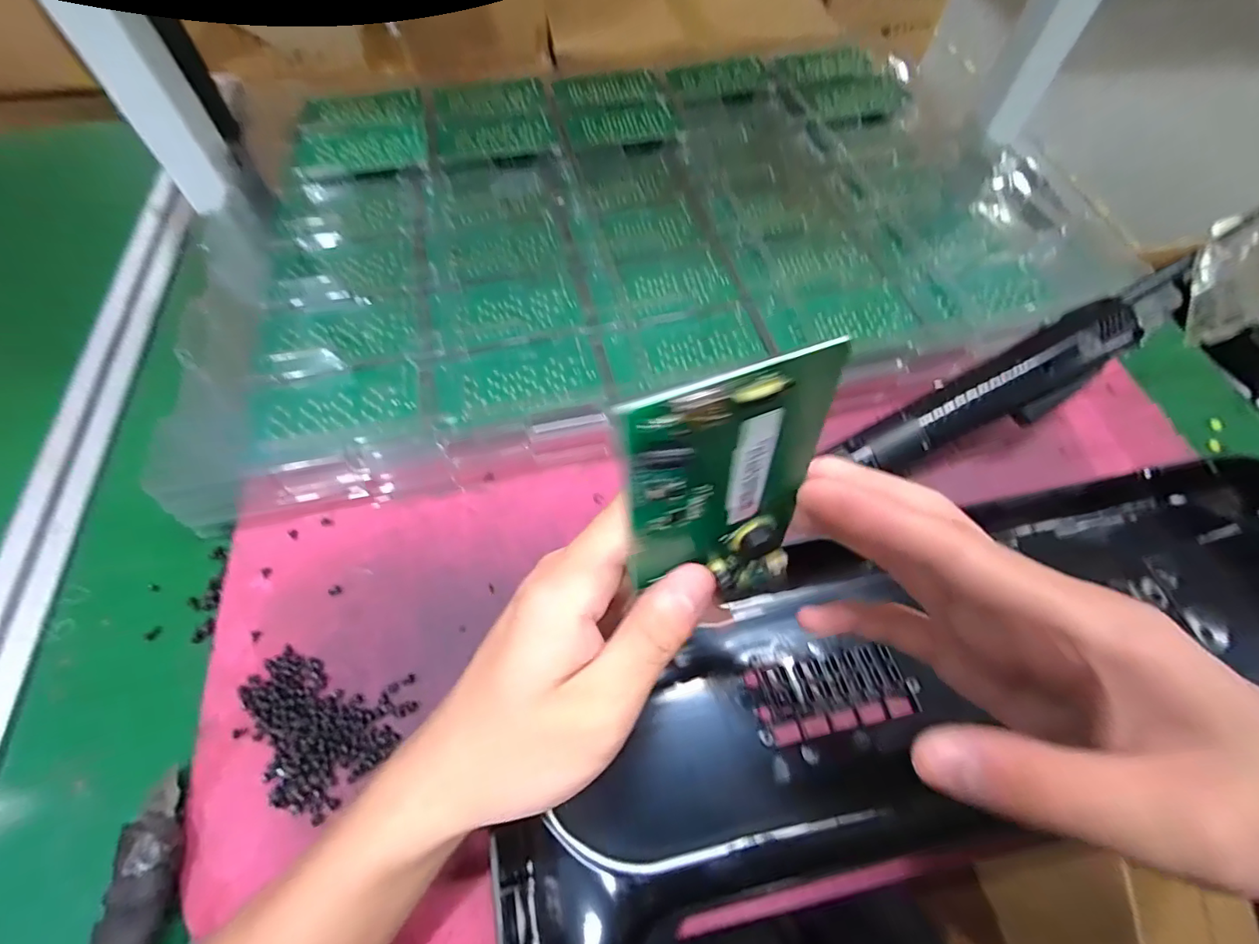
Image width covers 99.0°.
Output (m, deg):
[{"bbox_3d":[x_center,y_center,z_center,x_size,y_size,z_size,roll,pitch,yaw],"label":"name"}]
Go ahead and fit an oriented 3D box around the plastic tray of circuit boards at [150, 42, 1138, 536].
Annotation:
[{"bbox_3d":[0.007,-0.218,0.444,0.647,0.034,0.422,-12,62,-6],"label":"plastic tray of circuit boards"}]

